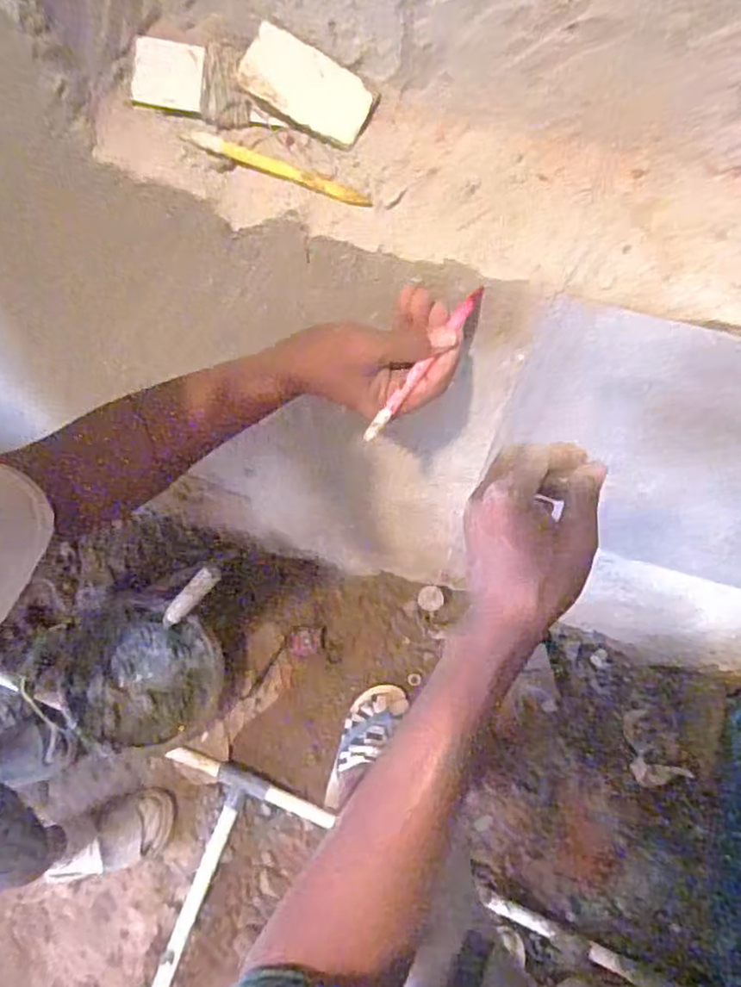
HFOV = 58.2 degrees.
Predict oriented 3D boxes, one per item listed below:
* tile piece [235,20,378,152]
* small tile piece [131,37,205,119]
[{"bbox_3d":[-0.044,-0.290,0.477,0.092,0.004,0.049,26,91,-13],"label":"tile piece"},{"bbox_3d":[-0.143,-0.295,0.472,0.047,0.004,0.046,5,101,-11],"label":"small tile piece"}]

